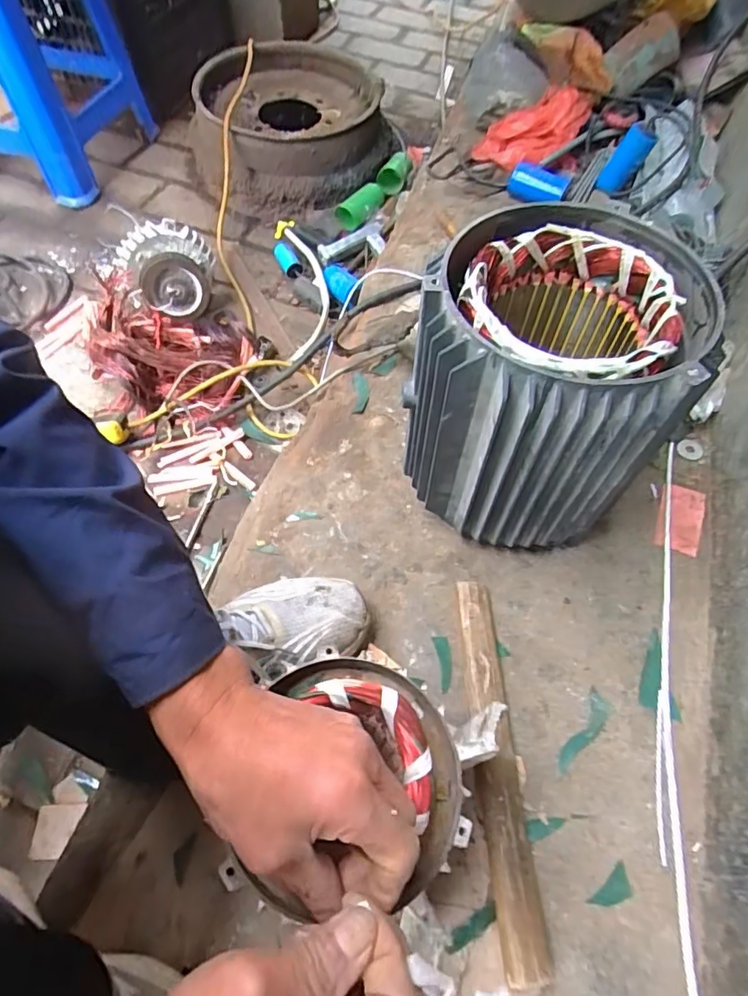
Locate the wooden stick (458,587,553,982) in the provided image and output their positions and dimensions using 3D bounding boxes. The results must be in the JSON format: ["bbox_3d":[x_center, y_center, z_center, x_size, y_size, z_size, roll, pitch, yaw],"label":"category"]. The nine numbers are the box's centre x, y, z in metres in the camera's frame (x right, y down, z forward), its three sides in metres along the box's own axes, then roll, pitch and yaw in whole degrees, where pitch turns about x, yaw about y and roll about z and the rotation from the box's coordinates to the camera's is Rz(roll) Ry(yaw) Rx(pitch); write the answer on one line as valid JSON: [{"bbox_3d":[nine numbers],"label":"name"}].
[{"bbox_3d":[0.108,0.229,0.481,0.037,0.030,0.313,-1,60,-4],"label":"wooden stick"}]

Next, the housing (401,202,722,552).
[{"bbox_3d":[0.155,-0.099,0.540,0.227,0.266,0.221,21,60,8],"label":"housing"}]

